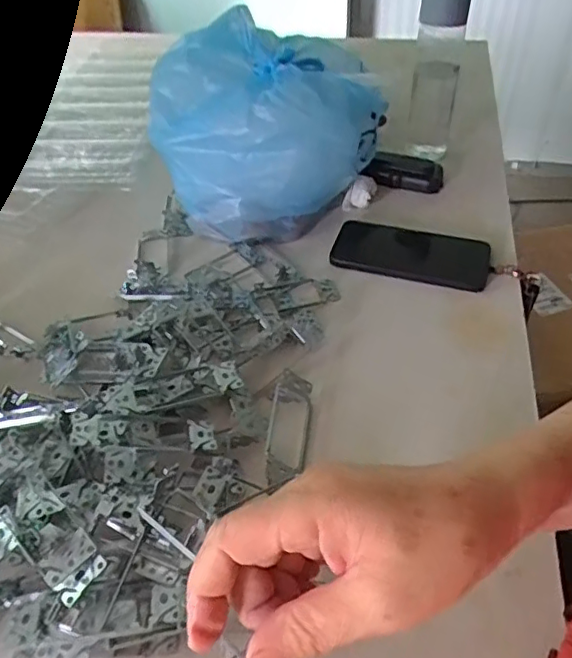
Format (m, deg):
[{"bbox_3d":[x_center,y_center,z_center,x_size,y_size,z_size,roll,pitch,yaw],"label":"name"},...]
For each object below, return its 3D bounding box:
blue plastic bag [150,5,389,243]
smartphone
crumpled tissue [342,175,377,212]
[{"bbox_3d":[-0.019,-0.240,0.679,0.251,0.167,0.200,-19,48,-15],"label":"blue plastic bag"},{"bbox_3d":[0.138,-0.087,0.632,0.170,0.012,0.090,16,49,17],"label":"smartphone"},{"bbox_3d":[0.091,-0.171,0.697,0.041,0.039,0.026,0,46,3],"label":"crumpled tissue"}]

